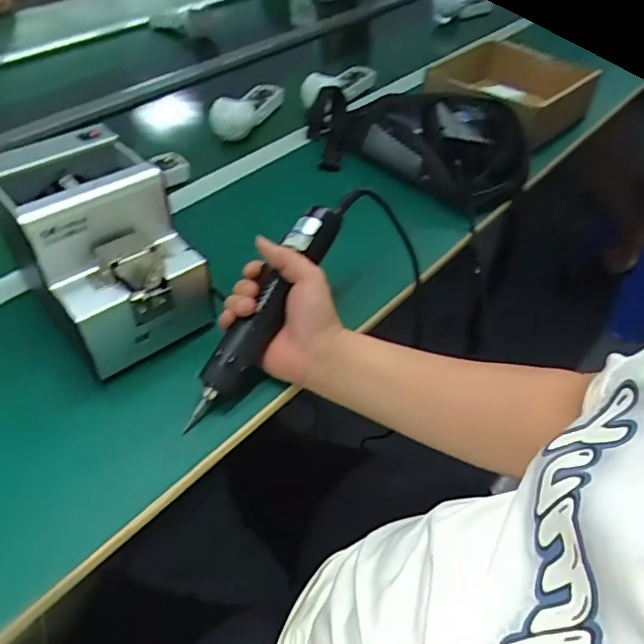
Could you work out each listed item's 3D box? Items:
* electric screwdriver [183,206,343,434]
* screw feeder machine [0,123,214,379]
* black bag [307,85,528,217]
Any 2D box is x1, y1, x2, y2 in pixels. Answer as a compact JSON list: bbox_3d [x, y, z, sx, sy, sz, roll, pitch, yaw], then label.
[{"bbox_3d":[-0.051,-0.009,0.498,0.028,0.039,0.226,24,74,23],"label":"electric screwdriver"},{"bbox_3d":[-0.201,-0.068,0.523,0.133,0.153,0.170,-28,50,-26],"label":"screw feeder machine"},{"bbox_3d":[0.117,-0.252,0.761,0.314,0.077,0.191,24,49,23],"label":"black bag"}]

